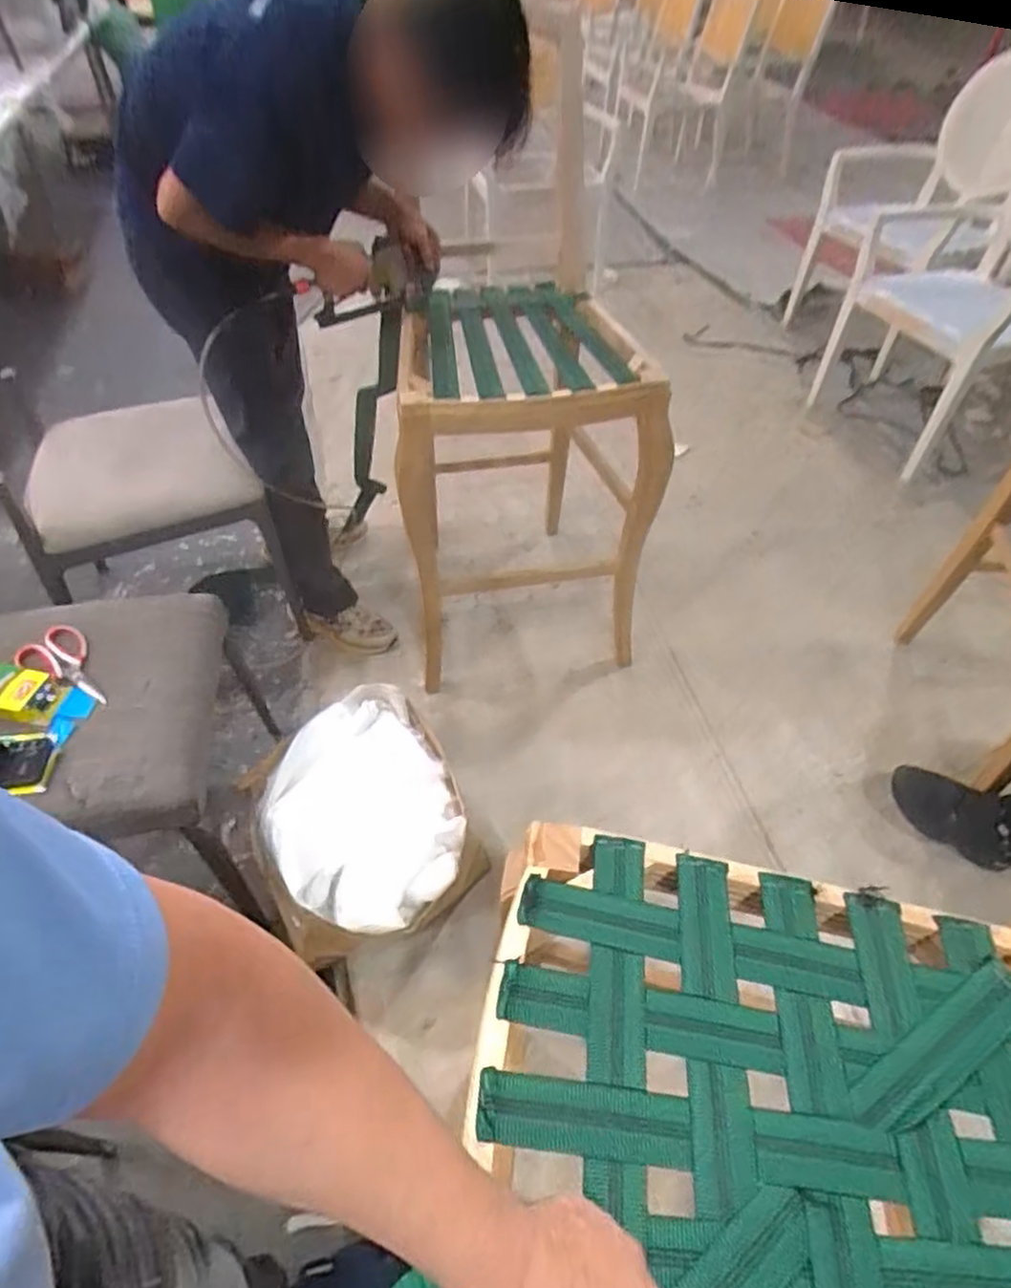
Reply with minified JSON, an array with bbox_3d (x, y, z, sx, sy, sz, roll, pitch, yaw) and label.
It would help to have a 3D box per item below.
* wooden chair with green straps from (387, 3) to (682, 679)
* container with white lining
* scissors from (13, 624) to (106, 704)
[{"bbox_3d":[0.063,-0.372,1.581,0.492,0.713,0.610,3,48,1],"label":"wooden chair with green straps"},{"bbox_3d":[-0.249,0.350,1.321,0.358,0.274,0.412,-21,52,-19],"label":"container with white lining"},{"bbox_3d":[-0.699,0.039,1.153,0.169,0.017,0.099,40,59,13],"label":"scissors"}]

